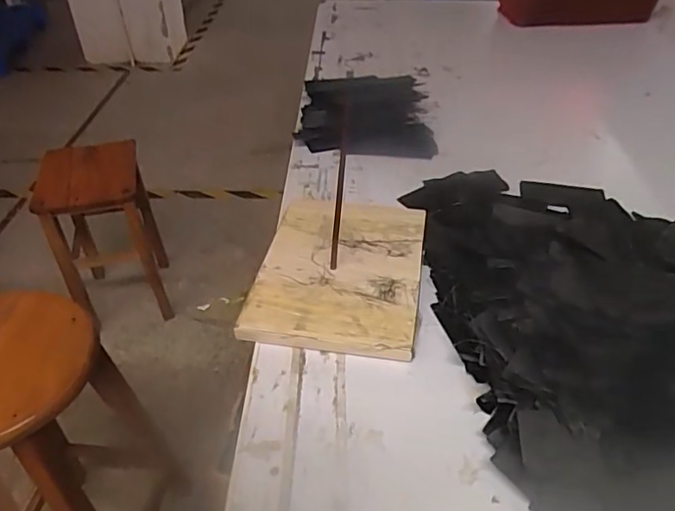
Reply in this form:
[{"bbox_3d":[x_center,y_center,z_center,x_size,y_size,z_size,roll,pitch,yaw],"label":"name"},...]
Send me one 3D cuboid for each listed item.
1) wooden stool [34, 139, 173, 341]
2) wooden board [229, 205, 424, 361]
[{"bbox_3d":[-0.674,-0.078,1.602,0.252,0.451,0.367,-12,40,-14],"label":"wooden stool"},{"bbox_3d":[0.005,0.014,0.656,0.183,0.025,0.255,6,39,8],"label":"wooden board"}]

